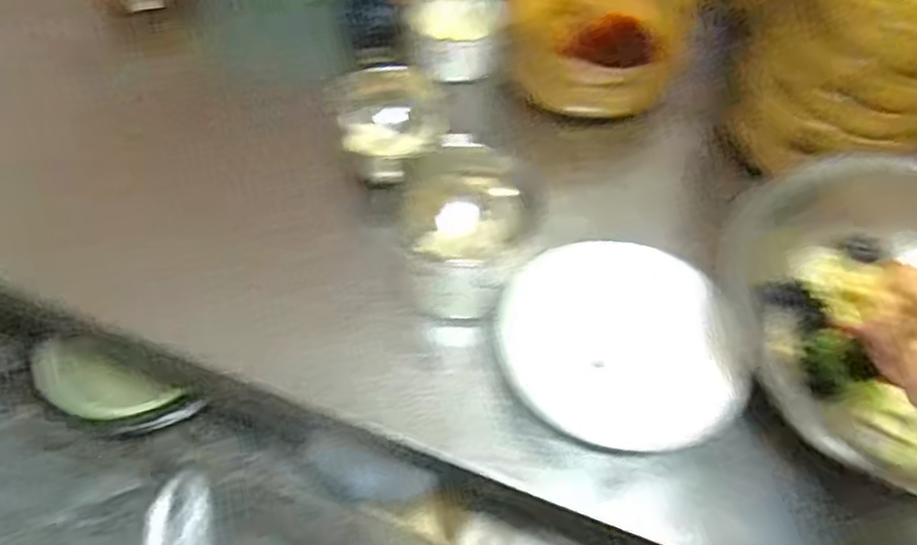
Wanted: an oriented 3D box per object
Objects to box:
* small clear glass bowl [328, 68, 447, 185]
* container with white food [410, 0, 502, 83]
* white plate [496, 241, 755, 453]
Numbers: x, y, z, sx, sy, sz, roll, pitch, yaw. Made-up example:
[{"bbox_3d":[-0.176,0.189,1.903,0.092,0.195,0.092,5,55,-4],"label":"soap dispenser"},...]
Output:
[{"bbox_3d":[-0.068,-0.148,0.781,0.108,0.073,0.110,2,56,-3],"label":"small clear glass bowl"},{"bbox_3d":[-0.005,-0.272,0.854,0.092,0.052,0.101,2,56,-3],"label":"container with white food"},{"bbox_3d":[0.144,0.063,0.665,0.197,0.018,0.185,0,80,2],"label":"white plate"}]

